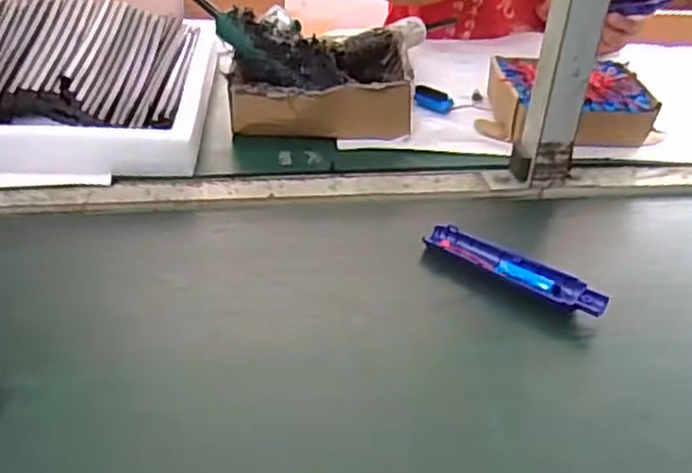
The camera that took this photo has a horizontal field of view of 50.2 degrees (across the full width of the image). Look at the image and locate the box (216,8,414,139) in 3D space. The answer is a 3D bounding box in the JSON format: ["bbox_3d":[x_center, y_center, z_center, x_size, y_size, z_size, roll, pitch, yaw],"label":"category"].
[{"bbox_3d":[-0.035,-0.191,0.875,0.220,0.099,0.176,2,34,-5],"label":"box"}]

